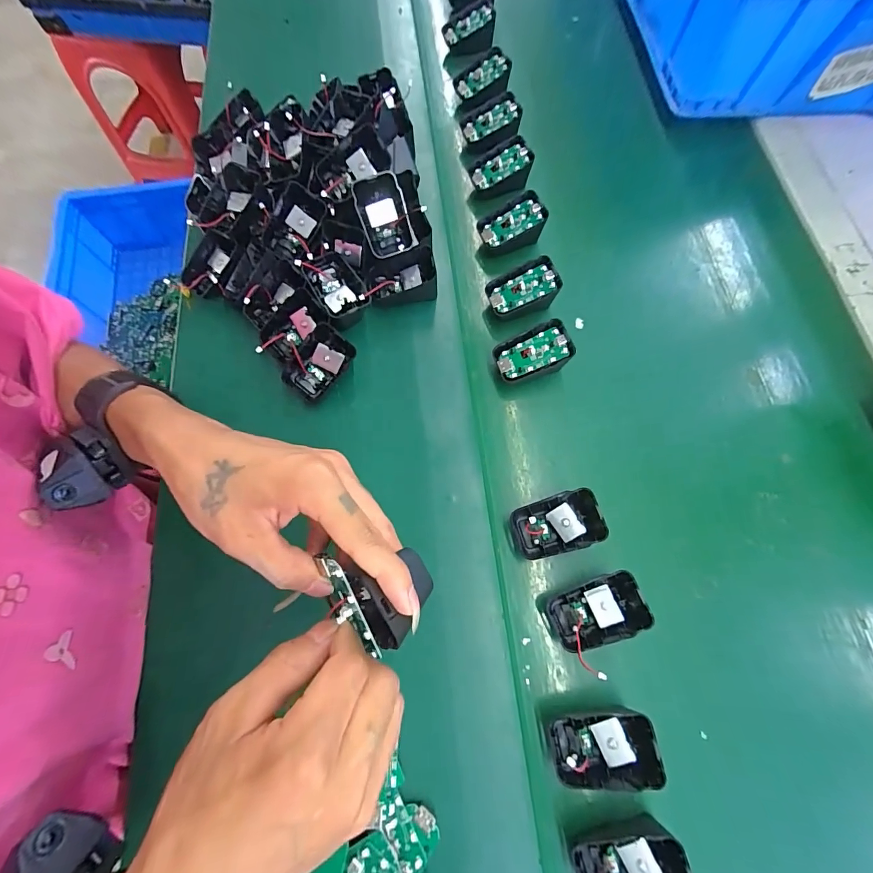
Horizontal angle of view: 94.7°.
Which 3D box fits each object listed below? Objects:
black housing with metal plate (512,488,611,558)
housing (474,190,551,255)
[{"bbox_3d":[0.098,0.073,0.331,0.071,0.020,0.045,-18,76,10],"label":"black housing with metal plate"},{"bbox_3d":[0.080,-0.230,0.439,0.067,0.042,0.041,-20,72,-5],"label":"housing"}]

